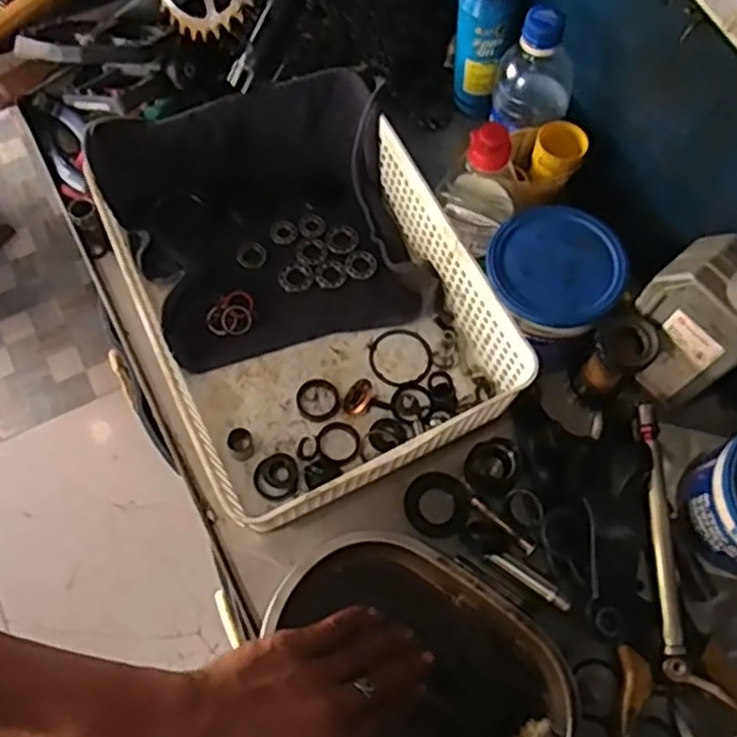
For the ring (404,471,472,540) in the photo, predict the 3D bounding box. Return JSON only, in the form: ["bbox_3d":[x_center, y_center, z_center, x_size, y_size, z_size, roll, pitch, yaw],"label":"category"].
[{"bbox_3d":[0.054,0.106,0.563,0.050,0.014,0.047,0,67,-1],"label":"ring"}]

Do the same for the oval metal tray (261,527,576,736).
[{"bbox_3d":[0.030,0.215,0.509,0.208,0.042,0.152,33,71,12],"label":"oval metal tray"}]

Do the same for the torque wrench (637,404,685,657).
[{"bbox_3d":[0.220,0.117,0.542,0.016,0.021,0.181,1,67,-1],"label":"torque wrench"}]

